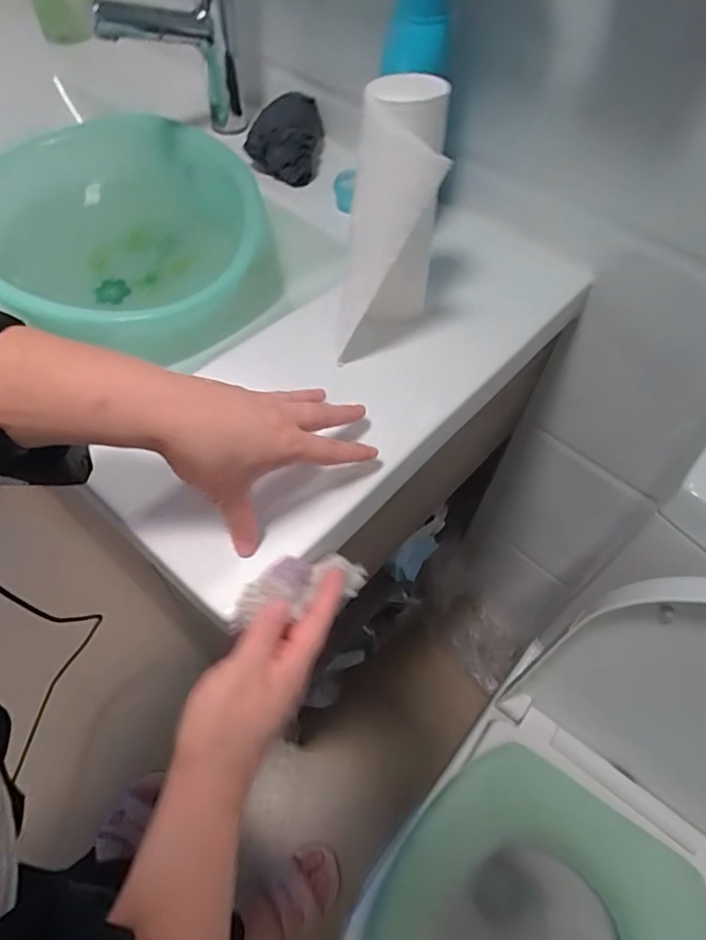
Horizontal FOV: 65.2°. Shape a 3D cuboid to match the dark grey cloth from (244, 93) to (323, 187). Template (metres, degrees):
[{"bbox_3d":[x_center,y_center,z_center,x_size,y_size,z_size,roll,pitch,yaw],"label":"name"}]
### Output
[{"bbox_3d":[-0.080,-0.409,0.674,0.081,0.055,0.131,7,58,3],"label":"dark grey cloth"}]

